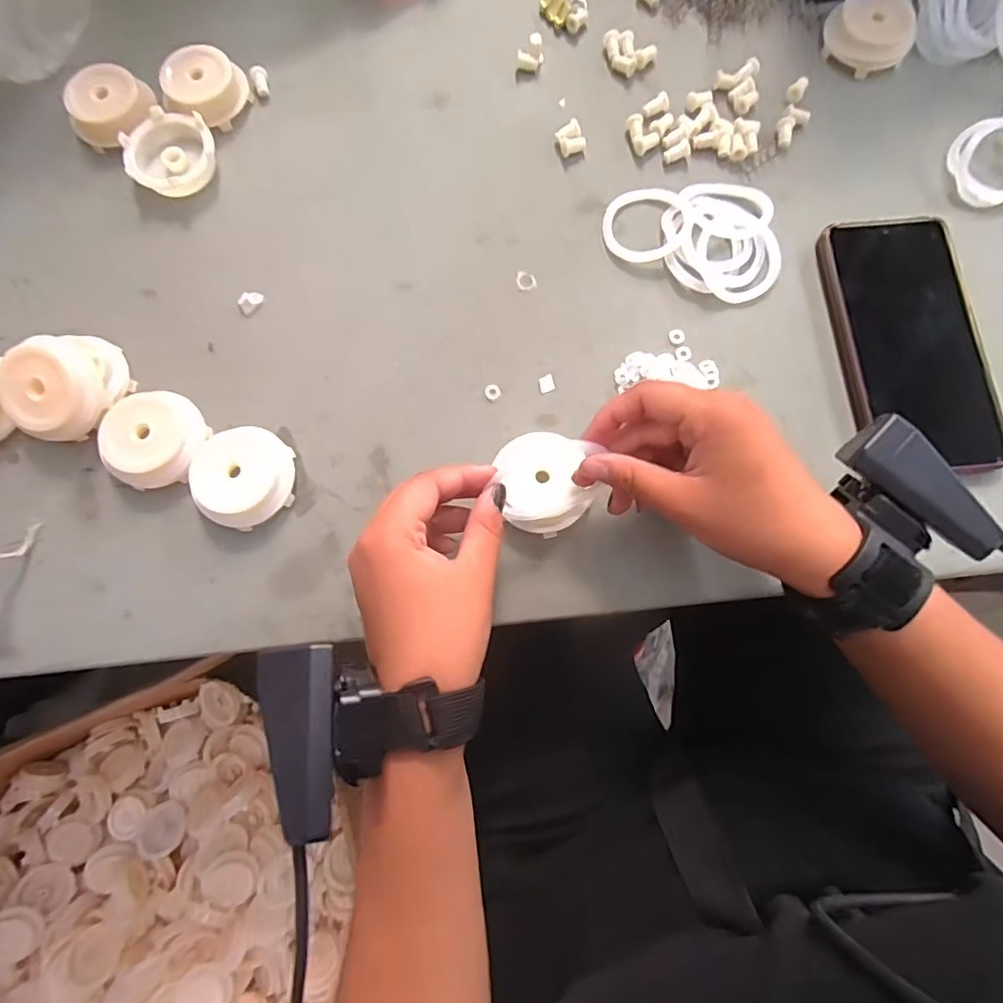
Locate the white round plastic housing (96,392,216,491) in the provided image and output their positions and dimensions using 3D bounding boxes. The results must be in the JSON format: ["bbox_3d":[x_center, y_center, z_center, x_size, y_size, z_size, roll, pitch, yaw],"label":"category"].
[{"bbox_3d":[-0.203,-0.038,0.320,0.056,0.023,0.054,0,78,1],"label":"white round plastic housing"}]

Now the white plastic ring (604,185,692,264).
[{"bbox_3d":[0.095,-0.183,0.354,0.054,0.012,0.050,0,78,1],"label":"white plastic ring"}]

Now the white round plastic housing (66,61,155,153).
[{"bbox_3d":[-0.268,-0.270,0.369,0.042,0.021,0.055,35,81,8],"label":"white round plastic housing"}]

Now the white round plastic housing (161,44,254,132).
[{"bbox_3d":[-0.204,-0.284,0.373,0.043,0.026,0.049,30,80,7],"label":"white round plastic housing"}]

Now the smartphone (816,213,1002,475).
[{"bbox_3d":[0.252,-0.099,0.333,0.083,0.012,0.164,-5,78,0],"label":"smartphone"}]

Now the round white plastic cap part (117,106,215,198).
[{"bbox_3d":[-0.224,-0.236,0.367,0.057,0.019,0.052,0,78,1],"label":"round white plastic cap part"}]

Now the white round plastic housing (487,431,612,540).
[{"bbox_3d":[0.026,-0.011,0.310,0.058,0.019,0.056,0,78,1],"label":"white round plastic housing"}]

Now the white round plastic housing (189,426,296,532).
[{"bbox_3d":[-0.149,-0.014,0.316,0.052,0.021,0.056,-3,78,1],"label":"white round plastic housing"}]

